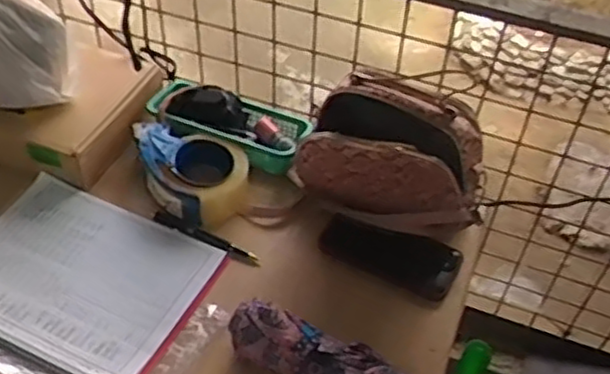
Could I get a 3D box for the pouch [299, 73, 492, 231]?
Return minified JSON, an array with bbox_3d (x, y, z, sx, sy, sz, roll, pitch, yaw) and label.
[{"bbox_3d":[0.108,-0.037,0.882,0.219,0.150,0.144,13,47,10],"label":"pouch"}]

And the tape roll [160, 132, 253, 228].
[{"bbox_3d":[-0.123,-0.013,0.909,0.101,0.055,0.105,1,46,-1],"label":"tape roll"}]

